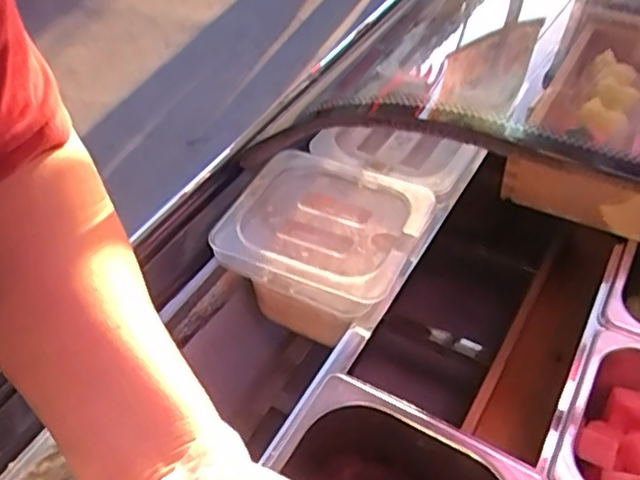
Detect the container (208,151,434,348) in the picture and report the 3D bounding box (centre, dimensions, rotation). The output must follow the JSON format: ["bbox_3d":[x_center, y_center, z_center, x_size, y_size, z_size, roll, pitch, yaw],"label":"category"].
[{"bbox_3d":[0.007,0.008,0.632,0.169,0.097,0.169,19,49,20],"label":"container"}]

